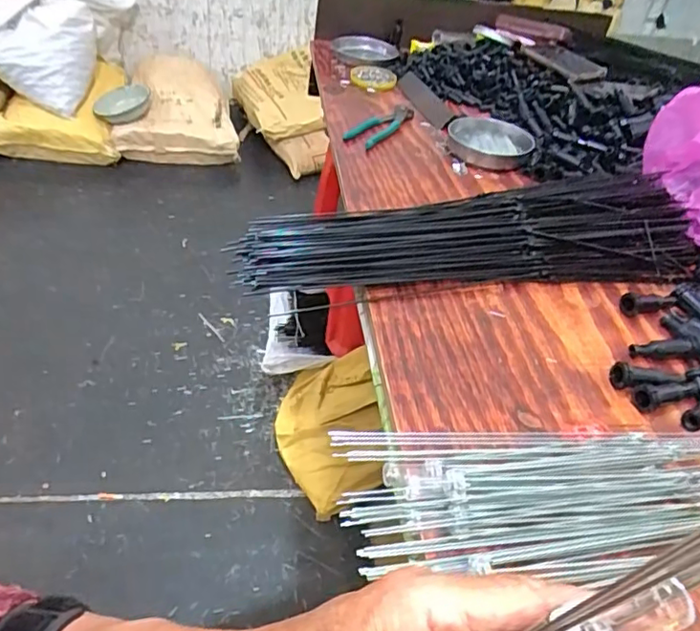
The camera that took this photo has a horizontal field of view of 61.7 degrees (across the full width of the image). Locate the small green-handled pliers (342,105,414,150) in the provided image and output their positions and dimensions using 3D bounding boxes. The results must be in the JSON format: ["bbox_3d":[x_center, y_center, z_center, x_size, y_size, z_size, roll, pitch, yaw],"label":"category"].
[{"bbox_3d":[0.049,-0.307,0.933,0.054,0.010,0.147,28,45,20],"label":"small green-handled pliers"}]

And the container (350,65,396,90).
[{"bbox_3d":[0.043,-0.443,1.086,0.083,0.015,0.085,7,42,1],"label":"container"}]

